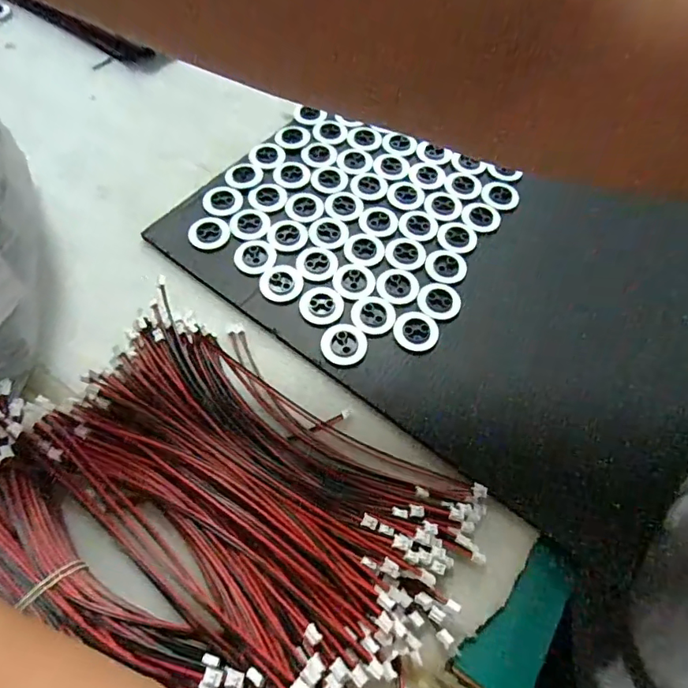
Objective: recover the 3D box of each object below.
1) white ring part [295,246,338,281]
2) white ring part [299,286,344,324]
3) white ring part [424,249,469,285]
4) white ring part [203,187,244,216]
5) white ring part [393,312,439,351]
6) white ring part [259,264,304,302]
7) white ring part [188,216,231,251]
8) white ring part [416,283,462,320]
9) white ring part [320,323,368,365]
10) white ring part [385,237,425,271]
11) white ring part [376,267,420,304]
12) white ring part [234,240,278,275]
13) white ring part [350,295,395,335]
[{"bbox_3d":[-0.018,-0.056,0.329,0.027,0.004,0.027,1,60,-2],"label":"white ring part"},{"bbox_3d":[-0.014,-0.026,0.313,0.028,0.004,0.027,1,60,-2],"label":"white ring part"},{"bbox_3d":[0.072,-0.055,0.335,0.029,0.004,0.027,16,61,6],"label":"white ring part"},{"bbox_3d":[-0.089,-0.104,0.355,0.028,0.006,0.028,1,60,-2],"label":"white ring part"},{"bbox_3d":[0.046,-0.008,0.309,0.027,0.005,0.028,1,60,-2],"label":"white ring part"},{"bbox_3d":[-0.041,-0.041,0.320,0.028,0.004,0.026,1,60,-2],"label":"white ring part"},{"bbox_3d":[-0.094,-0.079,0.338,0.027,0.004,0.027,1,60,-2],"label":"white ring part"},{"bbox_3d":[0.064,-0.030,0.319,0.028,0.004,0.029,23,62,10],"label":"white ring part"},{"bbox_3d":[0.000,0.001,0.303,0.028,0.010,0.027,1,60,-2],"label":"white ring part"},{"bbox_3d":[0.043,-0.064,0.338,0.027,0.004,0.027,10,61,3],"label":"white ring part"},{"bbox_3d":[0.036,-0.039,0.325,0.028,0.005,0.027,1,60,-2],"label":"white ring part"},{"bbox_3d":[-0.060,-0.061,0.329,0.027,0.004,0.027,-7,61,-7],"label":"white ring part"},{"bbox_3d":[0.019,-0.019,0.313,0.028,0.005,0.028,6,60,1],"label":"white ring part"}]

